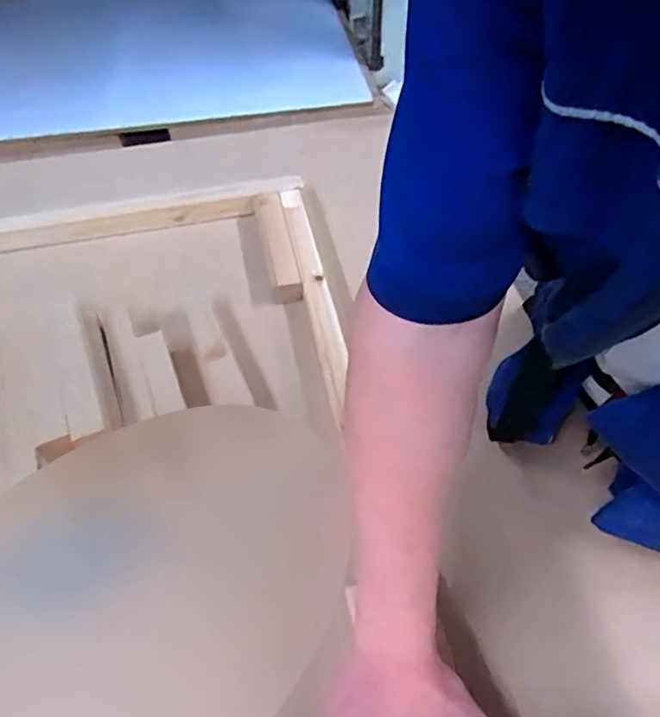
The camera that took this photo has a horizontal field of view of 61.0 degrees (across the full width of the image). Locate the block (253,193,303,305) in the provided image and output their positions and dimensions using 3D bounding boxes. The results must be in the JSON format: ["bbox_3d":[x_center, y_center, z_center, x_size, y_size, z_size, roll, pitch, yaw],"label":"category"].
[{"bbox_3d":[-0.073,-0.154,0.760,0.037,0.032,0.190,-11,51,-7],"label":"block"}]

